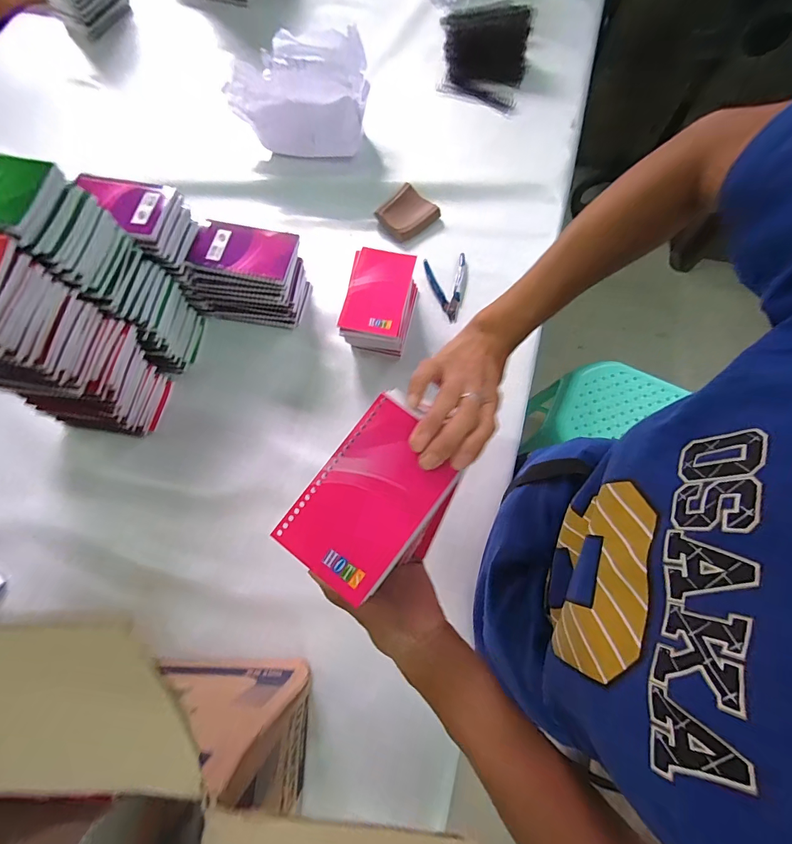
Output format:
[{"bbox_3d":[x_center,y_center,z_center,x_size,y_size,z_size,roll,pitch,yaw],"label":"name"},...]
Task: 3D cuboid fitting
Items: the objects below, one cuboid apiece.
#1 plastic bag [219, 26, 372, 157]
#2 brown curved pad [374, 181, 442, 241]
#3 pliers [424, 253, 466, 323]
[{"bbox_3d":[-0.161,-0.622,0.710,0.227,0.142,0.203,6,72,4],"label":"plastic bag"},{"bbox_3d":[0.019,-0.367,0.690,0.086,0.021,0.094,40,77,14],"label":"brown curved pad"},{"bbox_3d":[0.078,-0.228,0.662,0.069,0.015,0.129,6,72,4],"label":"pliers"}]

